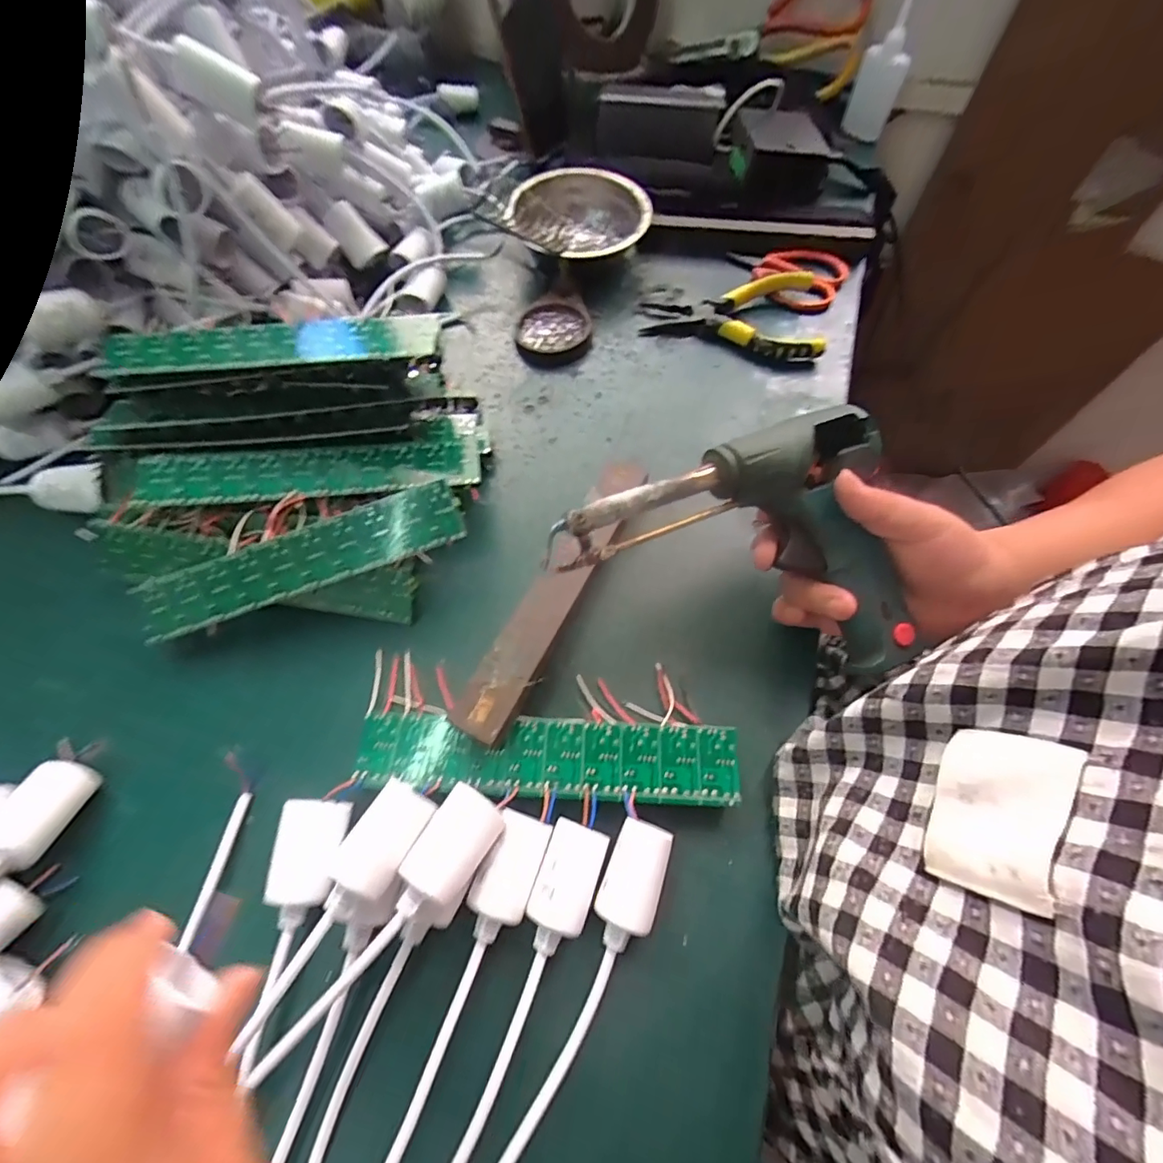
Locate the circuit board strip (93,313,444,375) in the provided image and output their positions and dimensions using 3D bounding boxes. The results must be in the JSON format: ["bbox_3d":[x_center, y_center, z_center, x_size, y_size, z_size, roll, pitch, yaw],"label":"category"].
[{"bbox_3d":[-0.188,-0.145,0.303,0.199,0.009,0.040,-5,63,-2],"label":"circuit board strip"}]

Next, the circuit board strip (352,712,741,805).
[{"bbox_3d":[-0.019,0.095,0.272,0.200,0.016,0.039,2,63,0],"label":"circuit board strip"}]

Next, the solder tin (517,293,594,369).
[{"bbox_3d":[-0.023,-0.215,0.429,0.061,0.015,0.074,5,63,1],"label":"solder tin"}]

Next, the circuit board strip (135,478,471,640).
[{"bbox_3d":[-0.166,-0.012,0.295,0.194,0.004,0.036,-18,94,3],"label":"circuit board strip"}]

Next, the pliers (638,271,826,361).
[{"bbox_3d":[0.135,-0.237,0.431,0.150,0.033,0.083,19,64,9],"label":"pliers"}]

